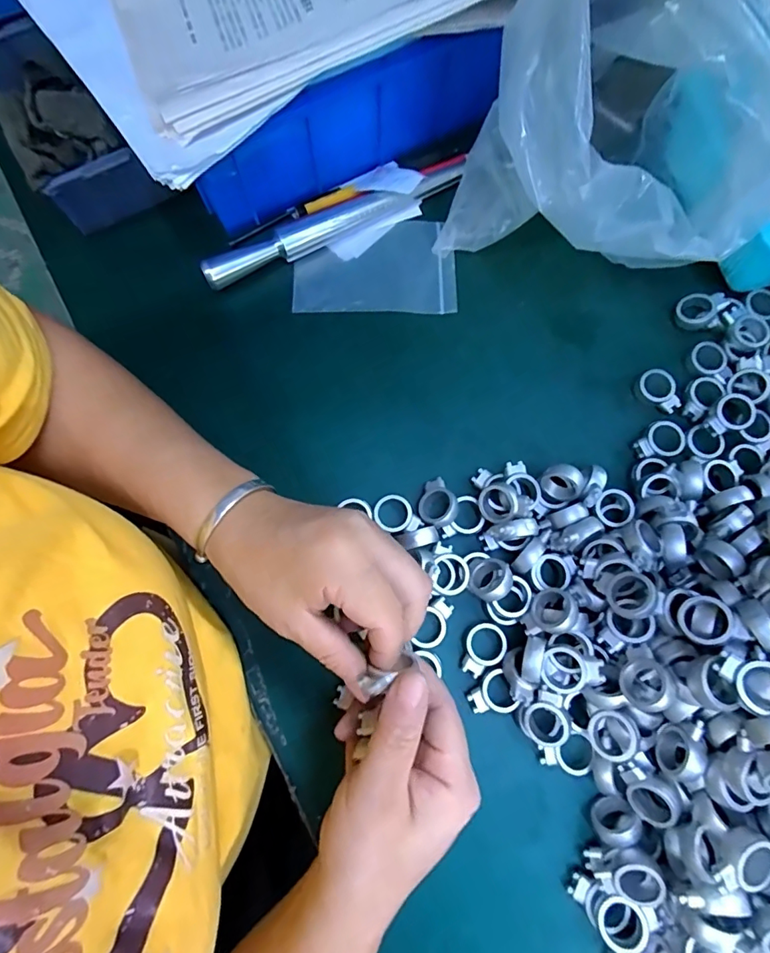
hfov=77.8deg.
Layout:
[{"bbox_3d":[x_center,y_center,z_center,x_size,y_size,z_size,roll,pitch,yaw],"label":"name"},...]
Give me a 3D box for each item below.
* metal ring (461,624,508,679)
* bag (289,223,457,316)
[{"bbox_3d":[0.061,0.110,0.304,0.034,0.005,0.025,-43,80,-9],"label":"metal ring"},{"bbox_3d":[-0.008,-0.160,0.366,0.122,0.007,0.076,0,77,1],"label":"bag"}]

